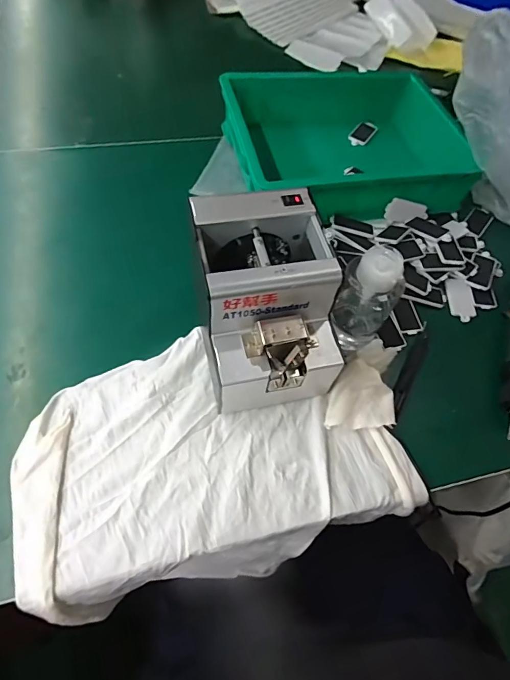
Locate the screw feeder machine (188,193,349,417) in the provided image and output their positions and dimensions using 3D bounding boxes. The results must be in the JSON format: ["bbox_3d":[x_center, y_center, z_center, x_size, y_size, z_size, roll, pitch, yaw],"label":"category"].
[{"bbox_3d":[0.012,-0.033,0.428,0.126,0.142,0.183,-8,62,-9],"label":"screw feeder machine"}]

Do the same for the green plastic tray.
[{"bbox_3d":[0.130,-0.308,0.623,0.327,0.080,0.267,-9,62,-9],"label":"green plastic tray"}]

